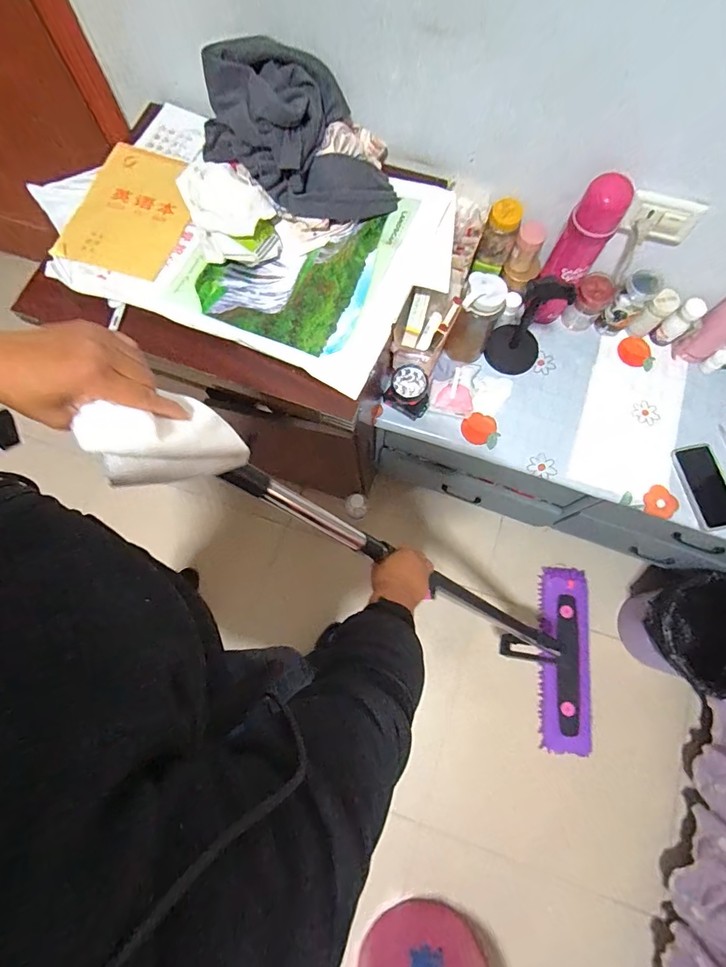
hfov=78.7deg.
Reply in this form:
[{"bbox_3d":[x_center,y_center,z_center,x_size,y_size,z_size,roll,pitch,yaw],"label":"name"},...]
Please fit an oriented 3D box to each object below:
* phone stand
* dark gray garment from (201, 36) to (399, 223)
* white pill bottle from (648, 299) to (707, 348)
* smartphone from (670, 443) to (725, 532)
[{"bbox_3d":[0.314,-0.315,0.834,0.102,0.255,0.107,26,74,8],"label":"phone stand"},{"bbox_3d":[-0.118,-0.575,0.734,0.228,0.161,0.308,-30,75,-9],"label":"dark gray garment"},{"bbox_3d":[0.641,-0.324,0.906,0.040,0.115,0.046,-38,76,-11],"label":"white pill bottle"},{"bbox_3d":[0.672,0.005,0.865,0.083,0.009,0.170,-9,72,-3],"label":"smartphone"}]

